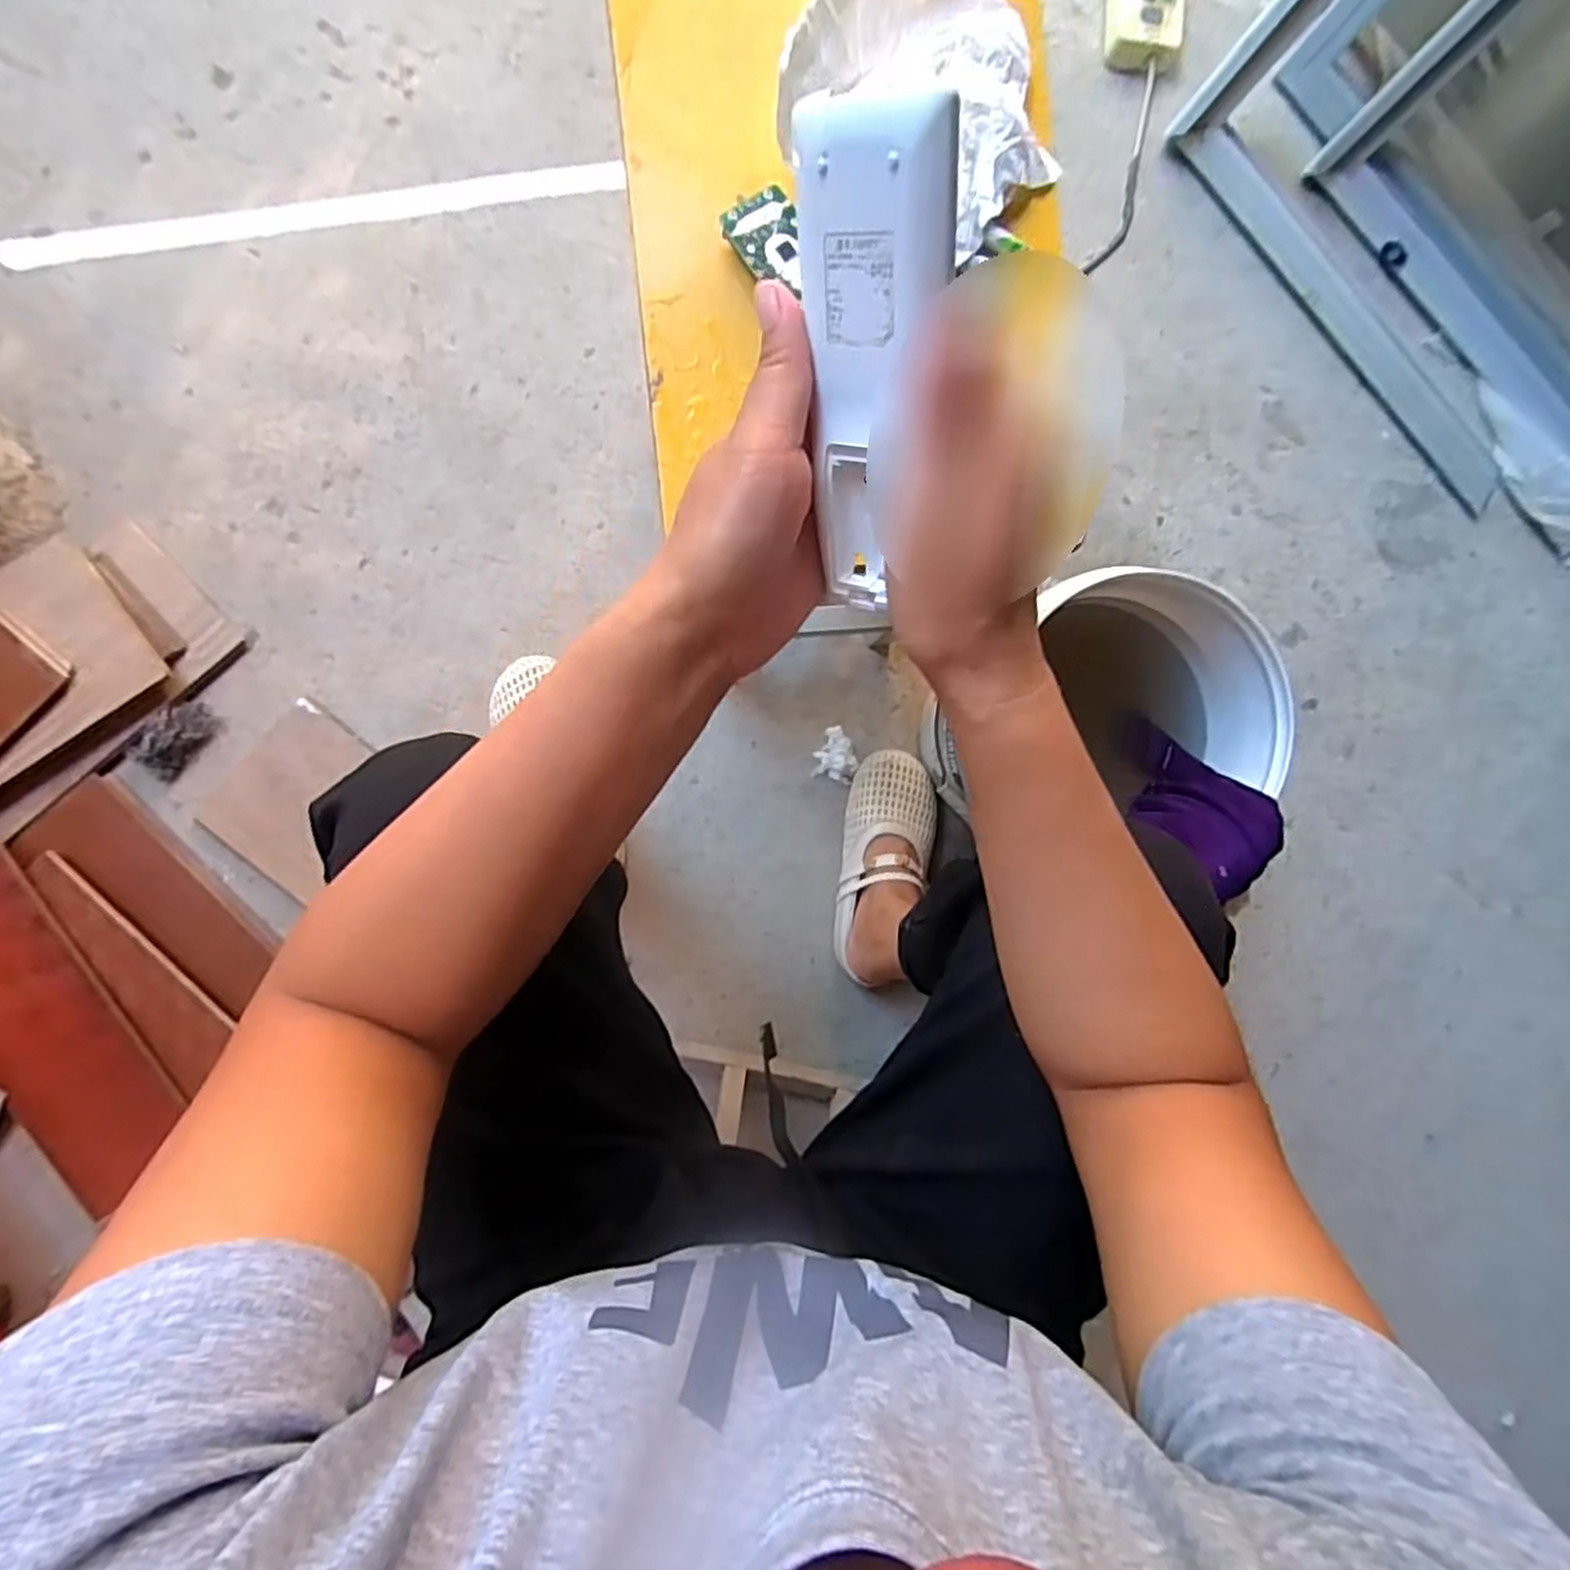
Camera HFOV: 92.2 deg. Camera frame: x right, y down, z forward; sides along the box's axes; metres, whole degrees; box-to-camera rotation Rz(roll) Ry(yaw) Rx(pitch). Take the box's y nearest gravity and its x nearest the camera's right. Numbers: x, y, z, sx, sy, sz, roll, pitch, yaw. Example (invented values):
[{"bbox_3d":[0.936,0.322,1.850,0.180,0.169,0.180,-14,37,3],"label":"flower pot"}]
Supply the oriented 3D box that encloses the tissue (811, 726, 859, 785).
[{"bbox_3d":[0.058,-0.034,0.848,0.048,0.016,0.060,11,91,-6],"label":"tissue"}]

